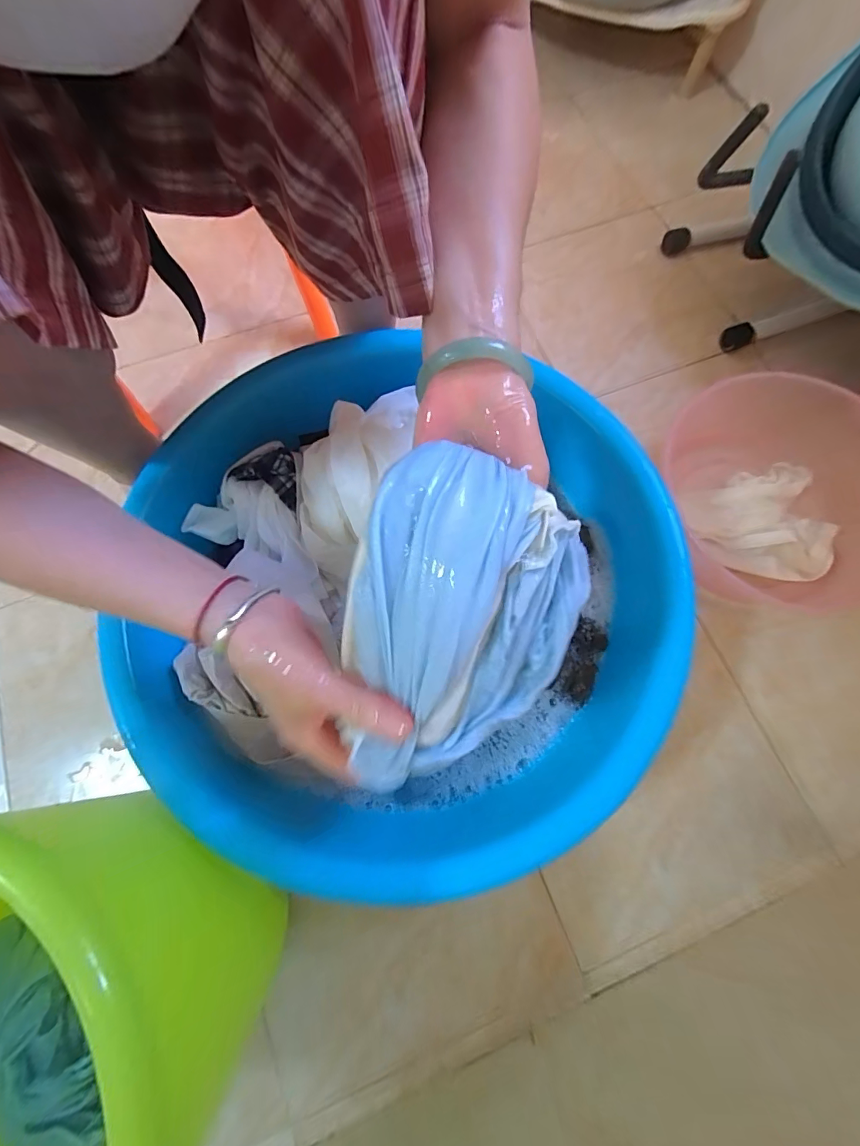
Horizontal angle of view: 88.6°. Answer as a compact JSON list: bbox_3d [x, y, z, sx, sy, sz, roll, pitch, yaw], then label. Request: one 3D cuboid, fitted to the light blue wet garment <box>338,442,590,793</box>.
[{"bbox_3d":[0.010,0.031,0.244,0.115,0.075,0.182,19,106,-5],"label":"light blue wet garment"}]

